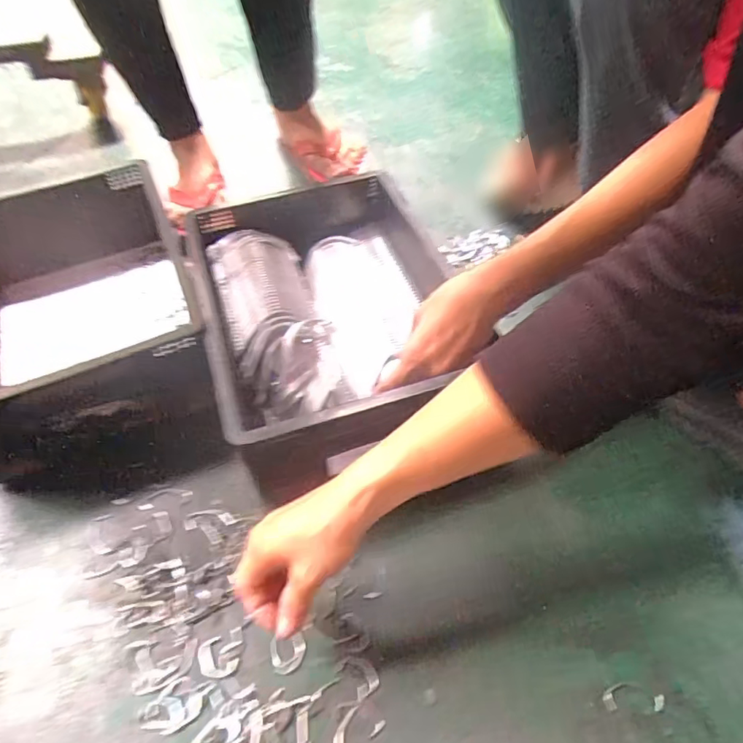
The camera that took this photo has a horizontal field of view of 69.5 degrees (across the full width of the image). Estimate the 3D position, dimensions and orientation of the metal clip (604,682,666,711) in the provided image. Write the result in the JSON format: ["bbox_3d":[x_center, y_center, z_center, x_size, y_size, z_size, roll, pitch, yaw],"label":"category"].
[{"bbox_3d":[0.193,0.240,0.395,0.042,0.006,0.018,-1,52,1],"label":"metal clip"}]

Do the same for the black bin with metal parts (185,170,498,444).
[{"bbox_3d":[-0.045,-0.078,0.584,0.259,0.106,0.268,-13,53,-9],"label":"black bin with metal parts"}]

